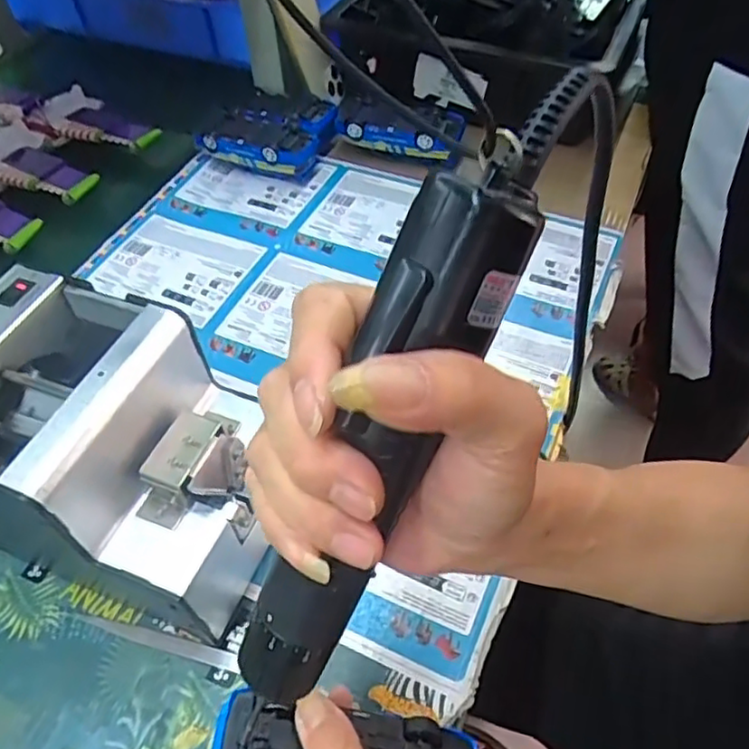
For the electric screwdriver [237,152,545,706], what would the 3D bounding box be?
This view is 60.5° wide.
[{"bbox_3d":[0.001,0.028,0.208,0.031,0.197,0.029,31,23,22],"label":"electric screwdriver"}]

